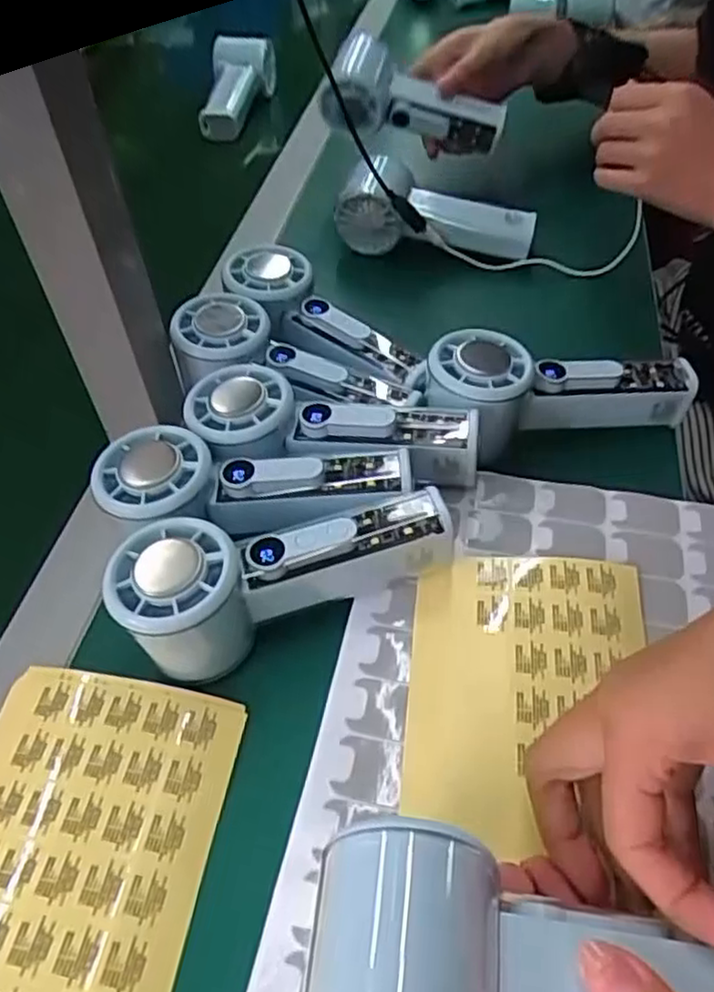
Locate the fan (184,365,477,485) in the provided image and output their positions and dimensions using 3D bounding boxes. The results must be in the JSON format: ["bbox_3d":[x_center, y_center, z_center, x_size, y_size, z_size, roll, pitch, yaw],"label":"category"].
[{"bbox_3d":[-0.014,-0.033,0.371,0.152,0.041,0.057,5,51,9],"label":"fan"}]

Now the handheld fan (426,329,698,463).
[{"bbox_3d":[0.117,-0.054,0.402,0.153,0.048,0.061,2,49,-12],"label":"handheld fan"}]

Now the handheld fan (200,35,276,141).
[{"bbox_3d":[-0.129,-0.428,0.733,0.064,0.057,0.130,3,50,6],"label":"handheld fan"}]

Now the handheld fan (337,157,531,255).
[{"bbox_3d":[0.062,-0.230,0.554,0.153,0.049,0.064,6,51,9],"label":"handheld fan"}]

